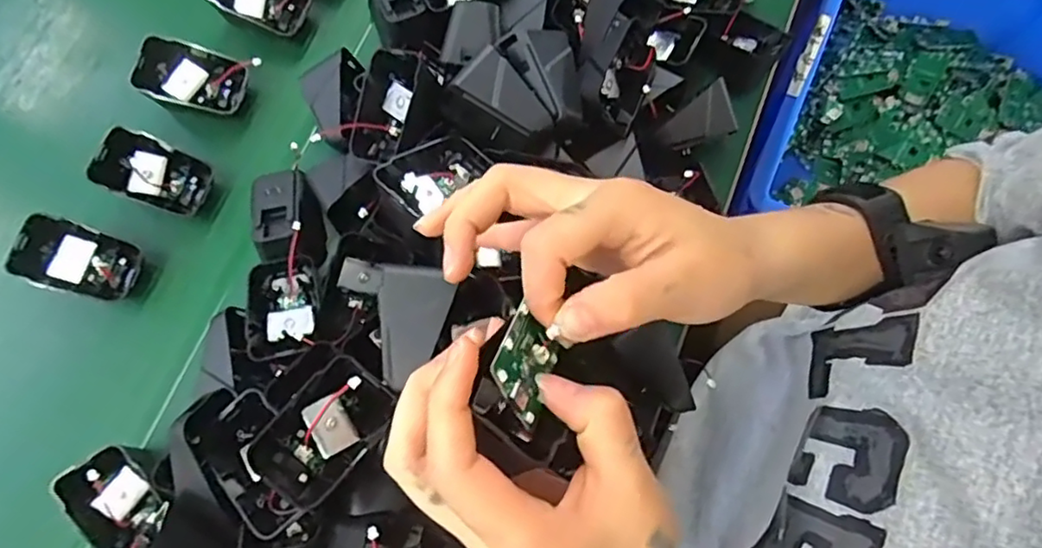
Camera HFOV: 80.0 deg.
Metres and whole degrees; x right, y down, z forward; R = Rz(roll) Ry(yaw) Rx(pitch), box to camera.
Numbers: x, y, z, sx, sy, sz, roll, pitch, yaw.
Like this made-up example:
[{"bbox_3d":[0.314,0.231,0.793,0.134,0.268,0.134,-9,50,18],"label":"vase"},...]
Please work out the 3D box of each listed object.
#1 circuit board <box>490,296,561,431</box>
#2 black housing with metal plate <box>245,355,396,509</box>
[{"bbox_3d":[0.003,0.035,0.235,0.006,0.041,0.030,-18,116,29],"label":"circuit board"},{"bbox_3d":[-0.097,0.077,0.309,0.042,0.023,0.067,36,78,8],"label":"black housing with metal plate"}]

